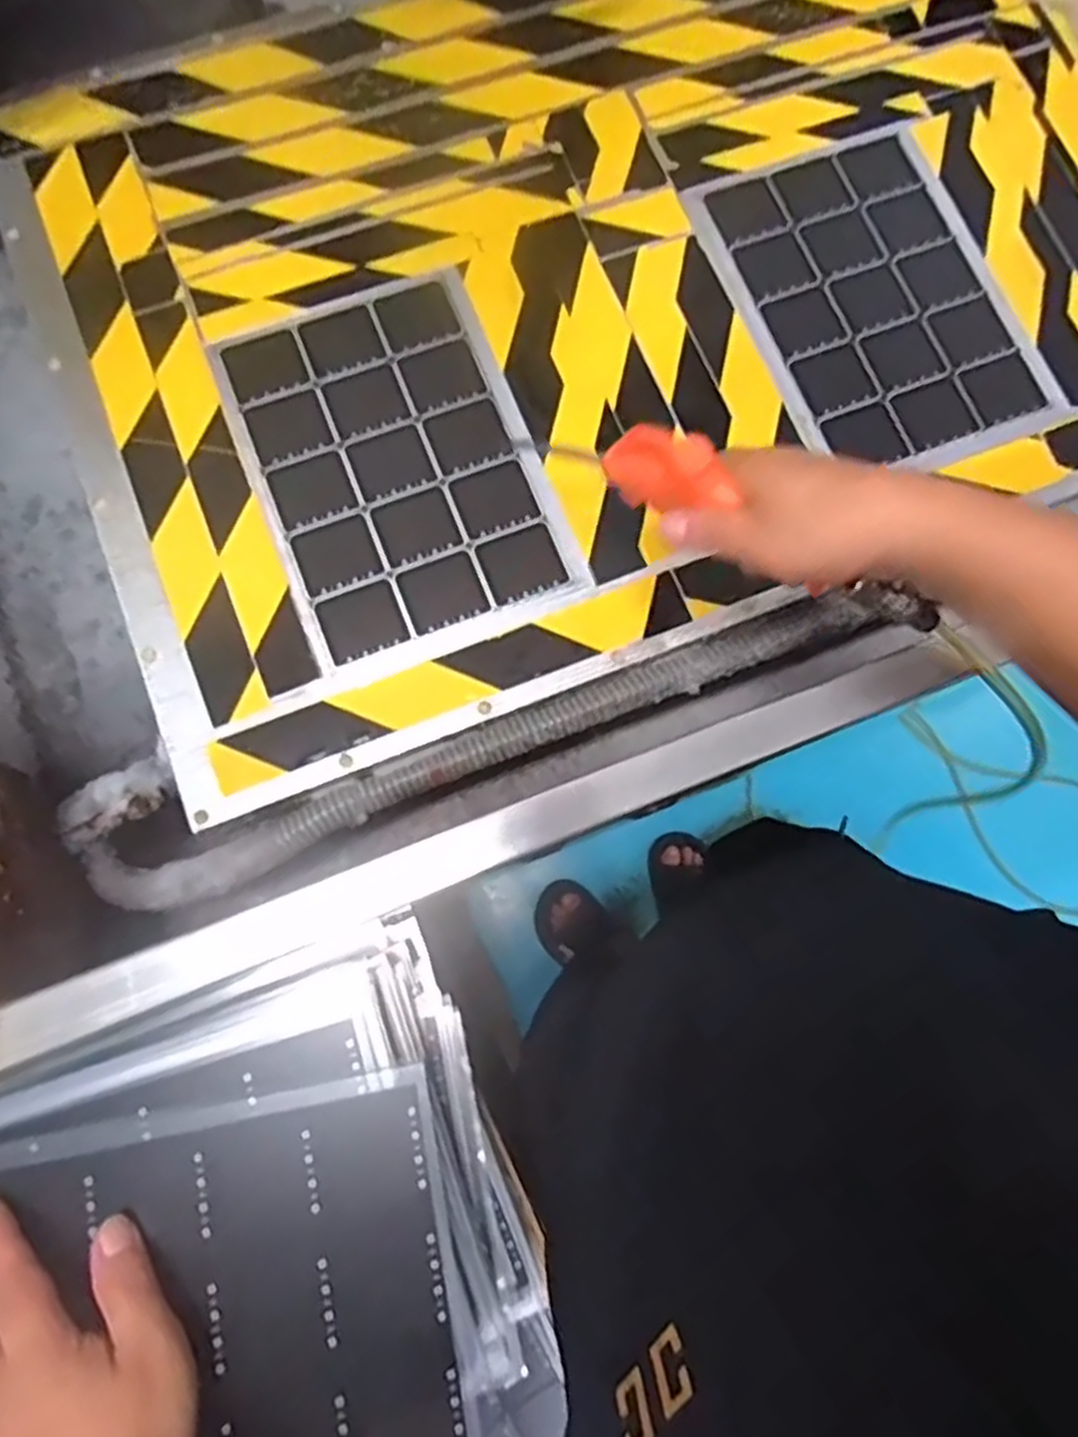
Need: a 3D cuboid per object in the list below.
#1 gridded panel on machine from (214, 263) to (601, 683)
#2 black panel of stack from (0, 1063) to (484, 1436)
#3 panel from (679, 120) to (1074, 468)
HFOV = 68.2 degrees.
[{"bbox_3d":[-0.102,-0.184,0.571,0.192,0.004,0.269,-21,80,-6],"label":"gridded panel on machine"},{"bbox_3d":[-0.174,0.292,0.379,0.270,0.025,0.196,-11,80,-4],"label":"black panel of stack"},{"bbox_3d":[0.256,-0.324,0.613,0.204,0.007,0.270,-19,80,-5],"label":"panel"}]

